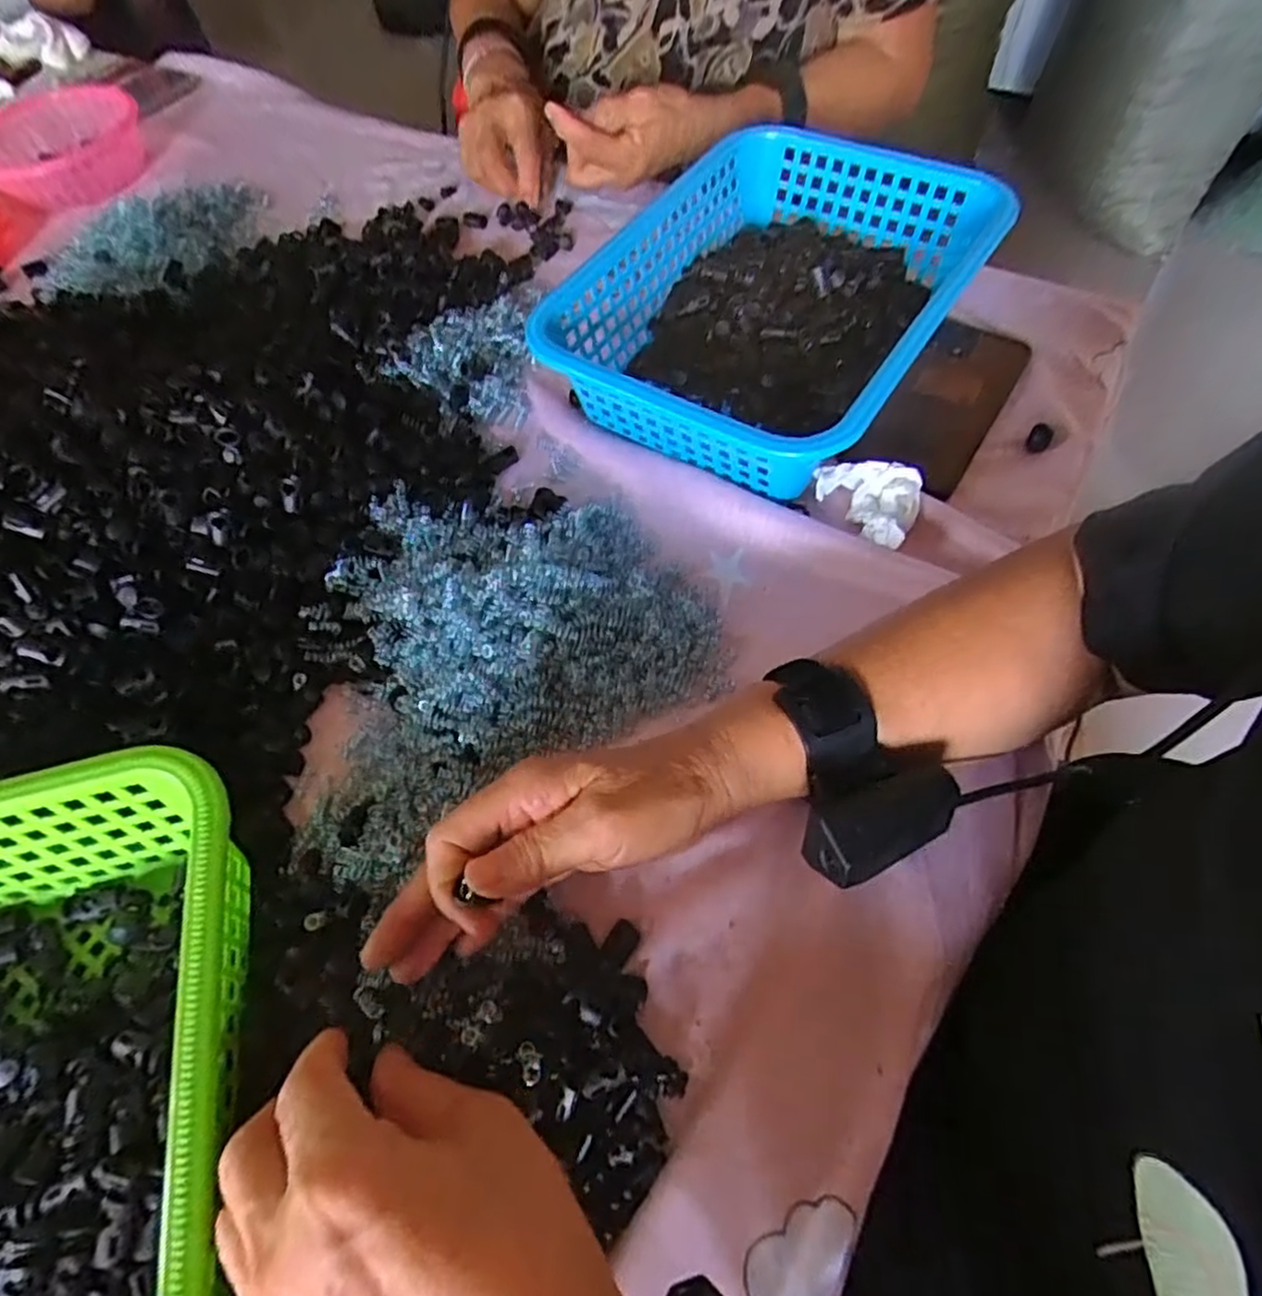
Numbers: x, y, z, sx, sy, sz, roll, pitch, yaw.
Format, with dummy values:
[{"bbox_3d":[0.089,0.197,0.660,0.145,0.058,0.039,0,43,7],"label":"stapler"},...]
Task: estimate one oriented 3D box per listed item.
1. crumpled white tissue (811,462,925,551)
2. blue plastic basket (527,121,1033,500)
[{"bbox_3d":[0.145,-0.093,0.426,0.061,0.022,0.047,34,69,21],"label":"crumpled white tissue"},{"bbox_3d":[0.098,-0.233,0.479,0.217,0.078,0.296,30,68,19],"label":"blue plastic basket"}]

